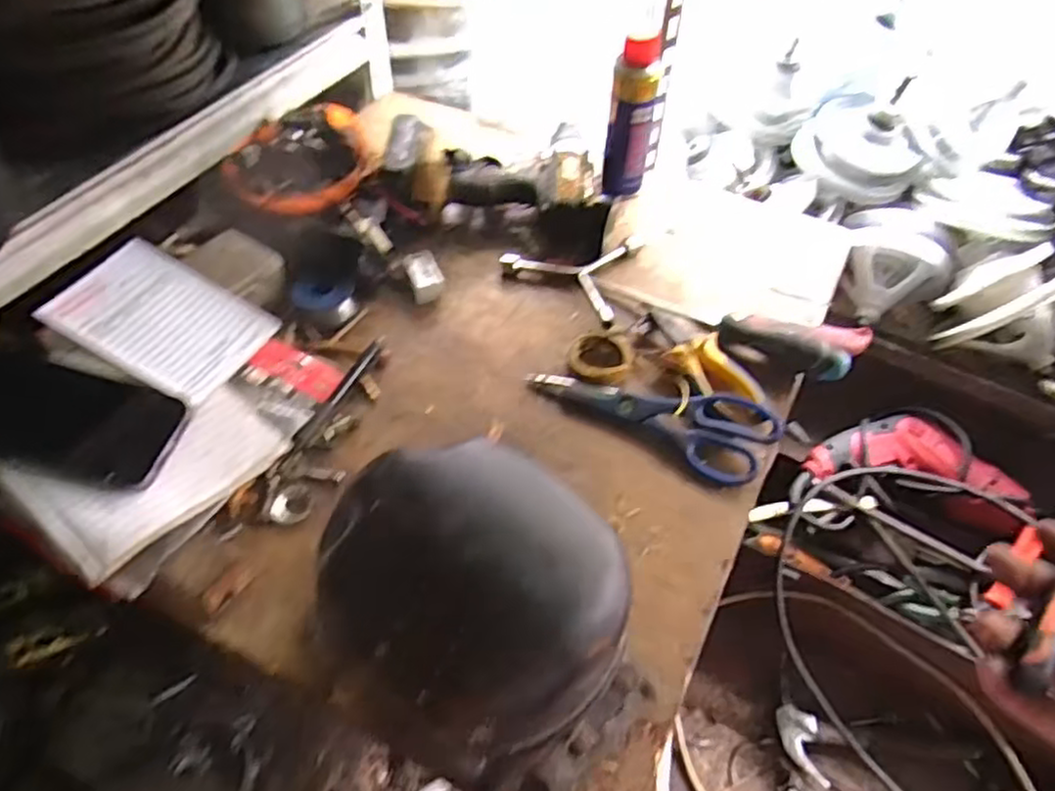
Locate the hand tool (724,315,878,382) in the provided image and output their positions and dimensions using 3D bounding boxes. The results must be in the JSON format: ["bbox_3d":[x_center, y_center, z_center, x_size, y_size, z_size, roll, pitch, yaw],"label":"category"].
[{"bbox_3d":[0.234,-0.047,0.625,0.123,0.031,0.041,12,51,26],"label":"hand tool"}]

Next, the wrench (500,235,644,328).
[{"bbox_3d":[0.039,-0.127,0.699,0.127,0.019,0.137,17,53,11],"label":"wrench"}]

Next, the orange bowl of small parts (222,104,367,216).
[{"bbox_3d":[-0.234,-0.250,0.739,0.151,0.039,0.159,1,51,-1],"label":"orange bowl of small parts"}]

